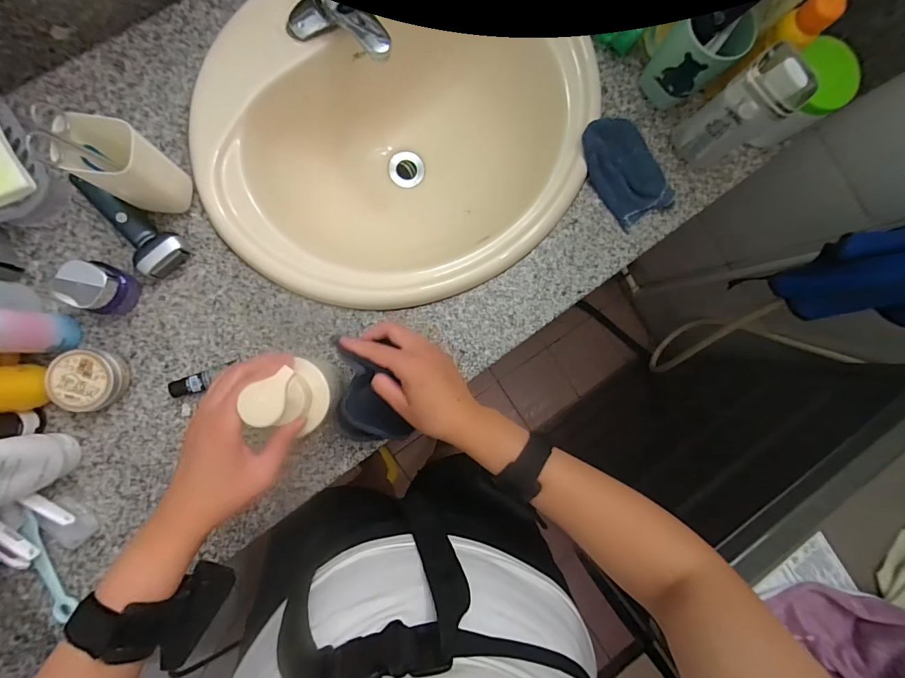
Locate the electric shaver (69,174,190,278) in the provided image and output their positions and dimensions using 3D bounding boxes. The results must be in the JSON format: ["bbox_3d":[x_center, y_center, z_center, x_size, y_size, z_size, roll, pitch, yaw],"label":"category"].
[{"bbox_3d":[-0.375,-0.130,0.484,0.130,0.033,0.053,41,85,-5],"label":"electric shaver"}]

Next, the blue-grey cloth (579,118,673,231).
[{"bbox_3d":[0.232,-0.228,0.556,0.088,0.027,0.138,-35,93,-6],"label":"blue-grey cloth"}]

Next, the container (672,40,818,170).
[{"bbox_3d":[0.347,-0.274,0.502,0.069,0.160,0.072,0,90,-7],"label":"container"}]

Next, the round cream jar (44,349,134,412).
[{"bbox_3d":[-0.407,0.046,0.474,0.068,0.037,0.067,0,90,-7],"label":"round cream jar"}]

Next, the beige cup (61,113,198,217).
[{"bbox_3d":[-0.340,-0.181,0.449,0.062,0.119,0.068,0,90,-7],"label":"beige cup"}]

